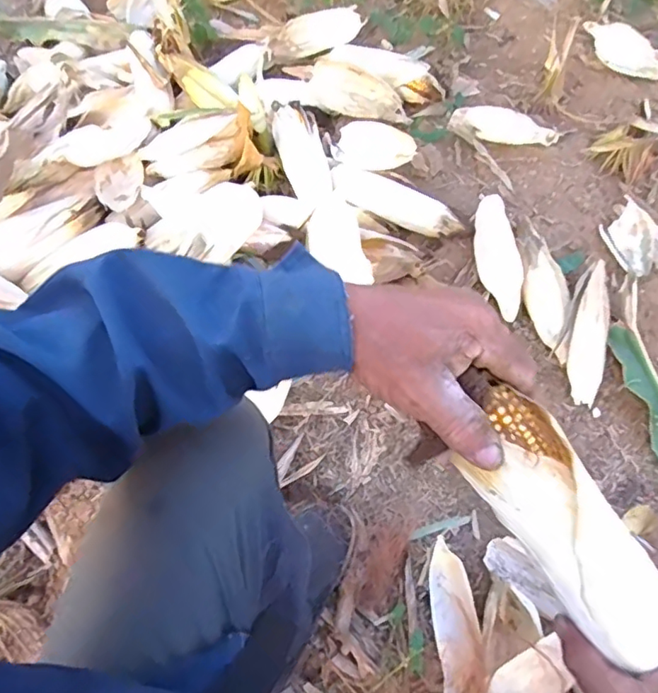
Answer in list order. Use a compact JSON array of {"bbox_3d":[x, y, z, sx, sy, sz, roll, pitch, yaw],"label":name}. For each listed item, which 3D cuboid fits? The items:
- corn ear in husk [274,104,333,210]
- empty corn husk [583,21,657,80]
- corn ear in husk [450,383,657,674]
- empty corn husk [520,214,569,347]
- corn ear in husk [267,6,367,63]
[{"bbox_3d":[-0.045,-0.319,0.955,0.078,0.047,0.209,-11,65,-1],"label":"corn ear in husk"},{"bbox_3d":[0.590,-0.593,1.124,0.186,0.046,0.063,30,67,-5],"label":"empty corn husk"},{"bbox_3d":[0.136,0.104,0.320,0.054,0.044,0.170,-32,90,-15],"label":"corn ear in husk"},{"bbox_3d":[0.330,-0.099,0.869,0.056,0.043,0.204,-6,80,-3],"label":"empty corn husk"},{"bbox_3d":[-0.024,-0.608,1.104,0.209,0.067,0.076,-34,67,-11],"label":"corn ear in husk"}]

